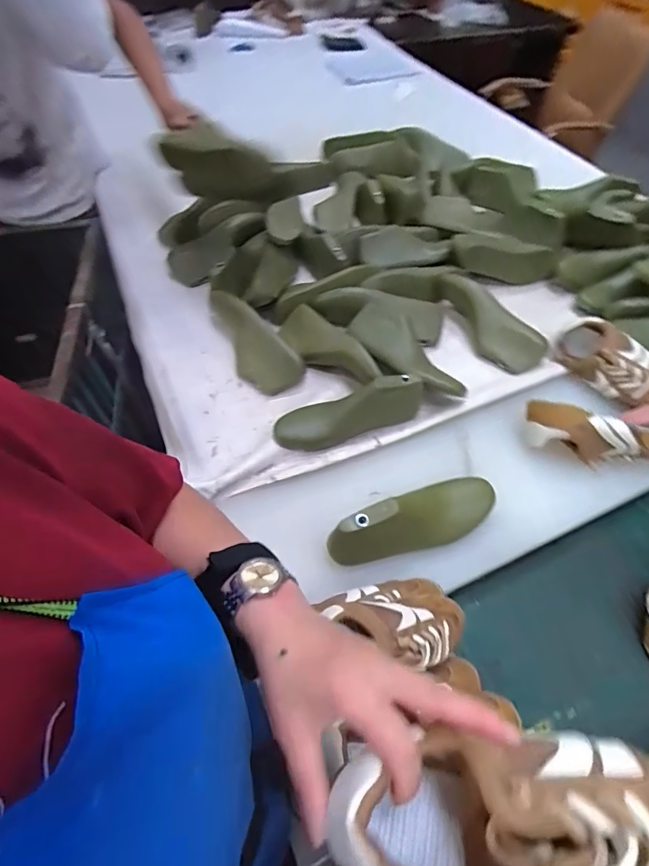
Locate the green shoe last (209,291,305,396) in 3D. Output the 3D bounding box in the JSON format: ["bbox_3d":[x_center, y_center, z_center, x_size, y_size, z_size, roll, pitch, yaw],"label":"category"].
[{"bbox_3d":[-0.134,-0.175,0.794,0.096,0.068,0.247,-27,58,-17],"label":"green shoe last"}]

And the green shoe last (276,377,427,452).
[{"bbox_3d":[0.038,-0.034,0.691,0.232,0.079,0.070,-12,55,-8],"label":"green shoe last"}]

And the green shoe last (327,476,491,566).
[{"bbox_3d":[0.122,0.113,0.583,0.231,0.083,0.072,-24,57,-16],"label":"green shoe last"}]

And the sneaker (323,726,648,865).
[{"bbox_3d":[0.117,0.199,0.223,0.217,0.071,0.081,0,54,7],"label":"sneaker"}]

